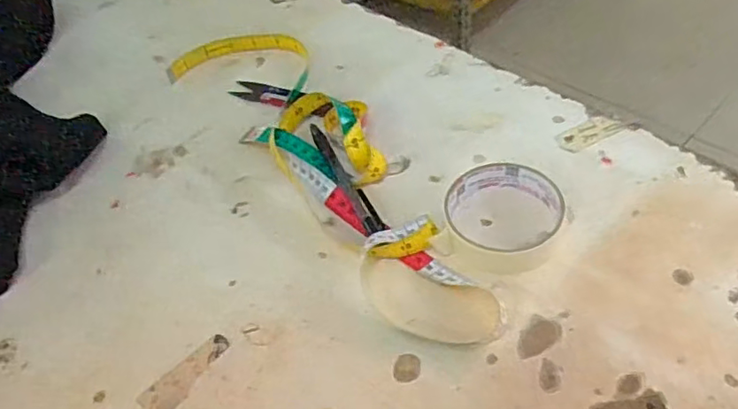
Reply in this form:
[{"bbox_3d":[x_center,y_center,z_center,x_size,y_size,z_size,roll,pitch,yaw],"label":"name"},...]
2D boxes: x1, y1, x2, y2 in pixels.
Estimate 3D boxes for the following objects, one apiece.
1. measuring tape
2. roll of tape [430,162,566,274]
[{"bbox_3d":[-0.042,-0.073,0.511,0.111,0.034,0.383,-34,53,-23],"label":"measuring tape"},{"bbox_3d":[0.097,0.006,0.425,0.083,0.022,0.089,-3,47,3],"label":"roll of tape"}]

